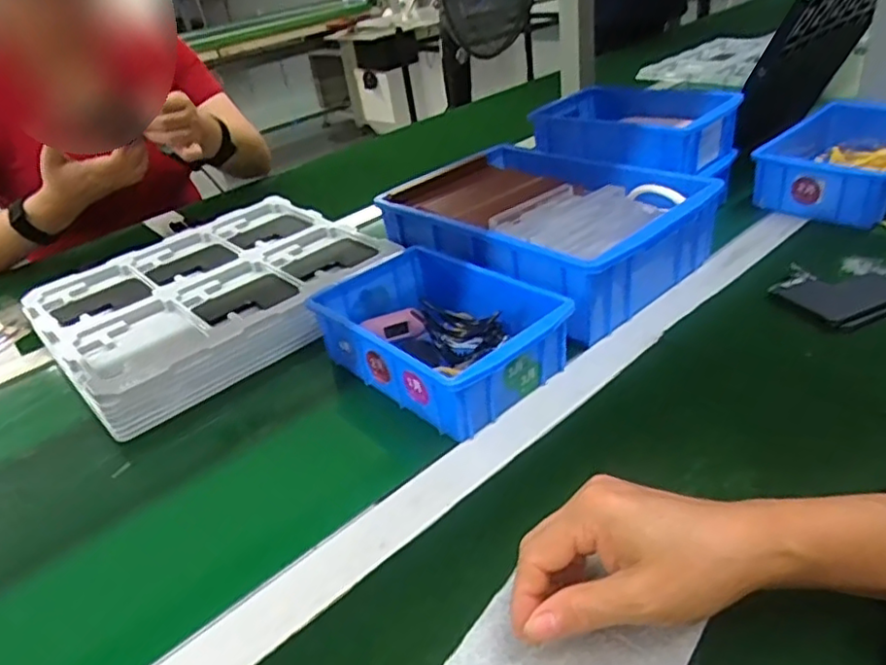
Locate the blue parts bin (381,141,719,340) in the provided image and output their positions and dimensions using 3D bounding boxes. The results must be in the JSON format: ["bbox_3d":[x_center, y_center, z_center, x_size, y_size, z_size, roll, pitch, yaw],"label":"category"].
[{"bbox_3d":[0.095,-0.106,0.641,0.216,0.090,0.286,-27,37,-31],"label":"blue parts bin"}]

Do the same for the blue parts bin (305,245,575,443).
[{"bbox_3d":[-0.006,0.003,0.530,0.129,0.073,0.190,-30,39,-34],"label":"blue parts bin"}]

